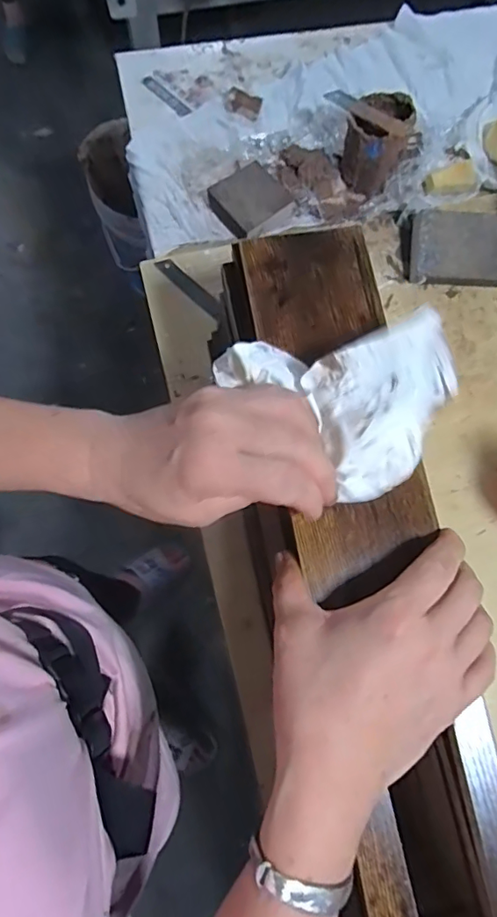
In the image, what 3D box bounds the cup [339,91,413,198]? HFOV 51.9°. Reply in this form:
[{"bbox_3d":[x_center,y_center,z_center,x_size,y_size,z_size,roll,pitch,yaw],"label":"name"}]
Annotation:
[{"bbox_3d":[0.139,-0.341,0.553,0.068,0.073,0.076,17,77,3],"label":"cup"}]

